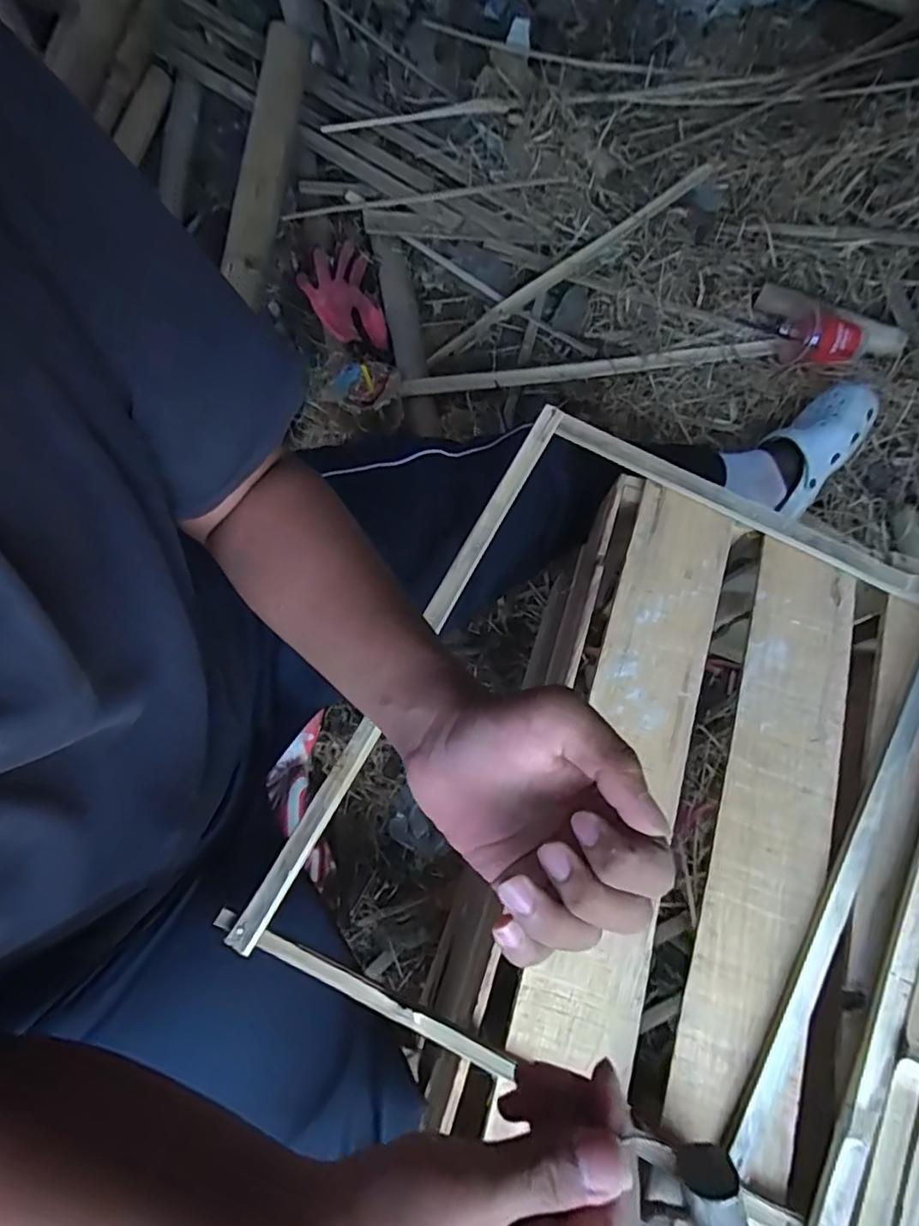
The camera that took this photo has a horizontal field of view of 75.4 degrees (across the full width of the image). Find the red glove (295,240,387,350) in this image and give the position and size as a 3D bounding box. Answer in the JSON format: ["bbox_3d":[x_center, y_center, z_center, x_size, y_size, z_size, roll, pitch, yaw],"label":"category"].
[{"bbox_3d":[-0.190,-0.523,0.985,0.120,0.041,0.181,-23,75,-6],"label":"red glove"}]

